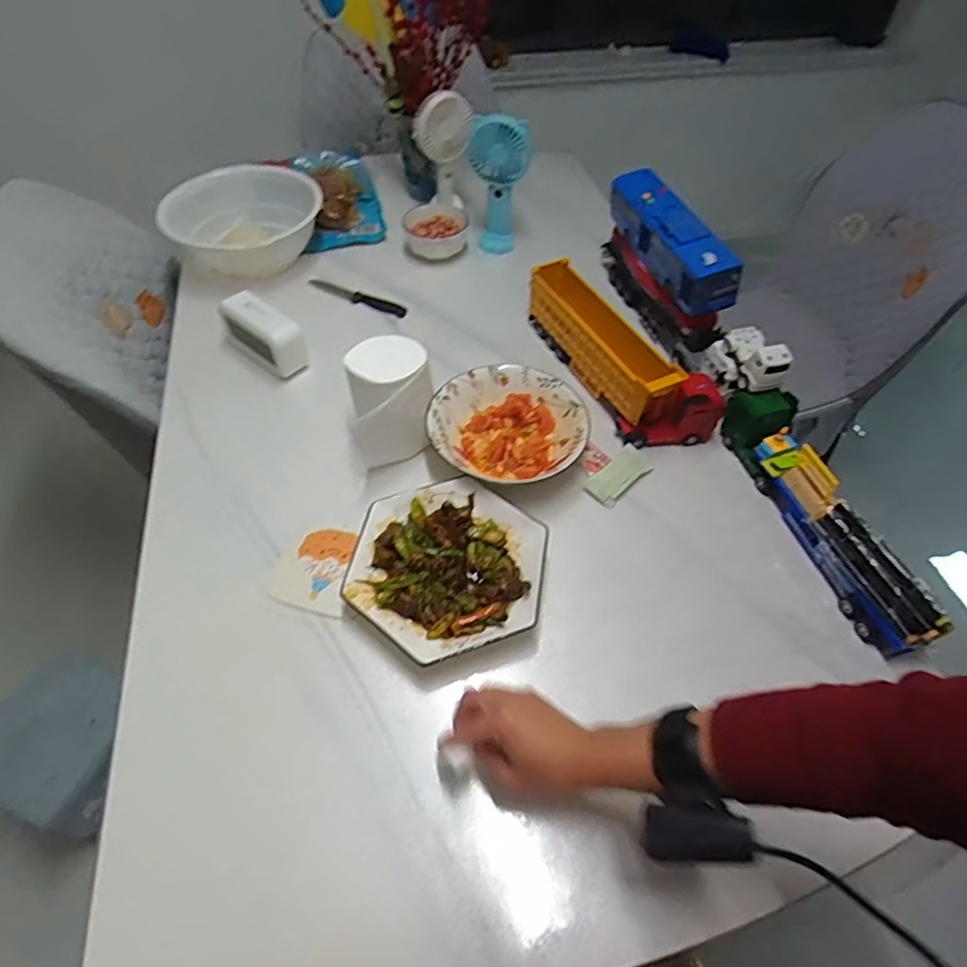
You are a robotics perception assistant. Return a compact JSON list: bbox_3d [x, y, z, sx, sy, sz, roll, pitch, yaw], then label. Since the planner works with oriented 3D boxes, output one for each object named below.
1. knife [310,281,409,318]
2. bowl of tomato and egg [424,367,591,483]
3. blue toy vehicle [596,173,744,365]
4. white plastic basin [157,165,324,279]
[{"bbox_3d":[-0.202,-0.297,0.947,0.180,0.013,0.021,21,55,12],"label":"knife"},{"bbox_3d":[0.027,-0.069,0.739,0.186,0.050,0.170,2,53,-2],"label":"bowl of tomato and egg"},{"bbox_3d":[0.260,-0.318,0.869,0.062,0.163,0.287,-14,56,-14],"label":"blue toy vehicle"},{"bbox_3d":[-0.392,-0.427,0.961,0.223,0.086,0.190,12,53,8],"label":"white plastic basin"}]

